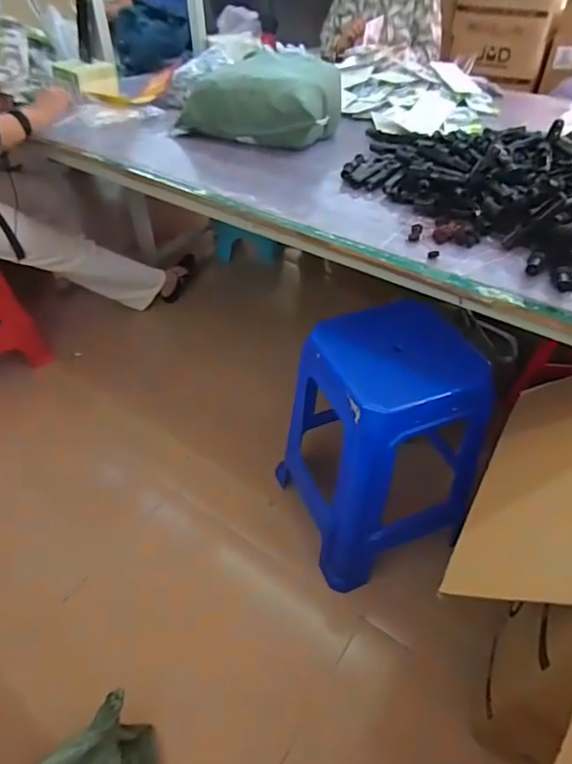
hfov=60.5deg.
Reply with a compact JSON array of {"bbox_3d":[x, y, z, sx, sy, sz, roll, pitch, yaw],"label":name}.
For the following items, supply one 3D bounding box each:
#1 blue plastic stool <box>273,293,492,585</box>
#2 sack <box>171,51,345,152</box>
[{"bbox_3d":[0.225,0.150,1.152,0.383,0.548,0.353,-17,47,-15],"label":"blue plastic stool"},{"bbox_3d":[-0.076,-0.701,1.225,0.381,0.164,0.219,16,47,16],"label":"sack"}]

